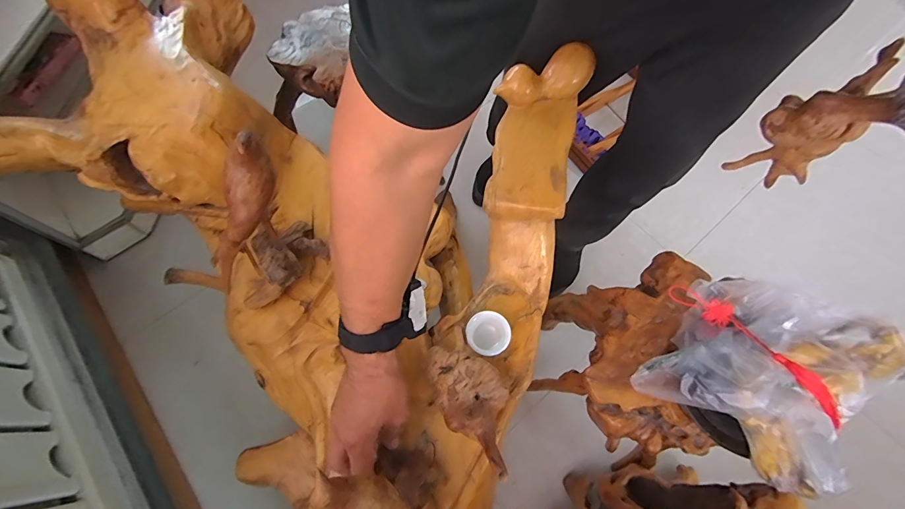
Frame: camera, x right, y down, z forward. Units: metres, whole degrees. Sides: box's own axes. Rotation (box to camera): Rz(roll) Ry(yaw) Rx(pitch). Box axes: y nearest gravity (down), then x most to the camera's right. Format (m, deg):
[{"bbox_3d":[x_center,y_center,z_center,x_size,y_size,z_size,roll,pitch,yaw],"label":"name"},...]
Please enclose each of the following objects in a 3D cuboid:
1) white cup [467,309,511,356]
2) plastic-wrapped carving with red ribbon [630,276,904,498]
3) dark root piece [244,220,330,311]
[{"bbox_3d":[0.052,0.116,0.563,0.057,0.030,0.062,0,65,0],"label":"white cup"},{"bbox_3d":[0.416,0.143,0.516,0.235,0.115,0.247,33,70,14],"label":"plastic-wrapped carving with red ribbon"},{"bbox_3d":[-0.249,0.011,0.564,0.075,0.064,0.147,29,69,13],"label":"dark root piece"}]

